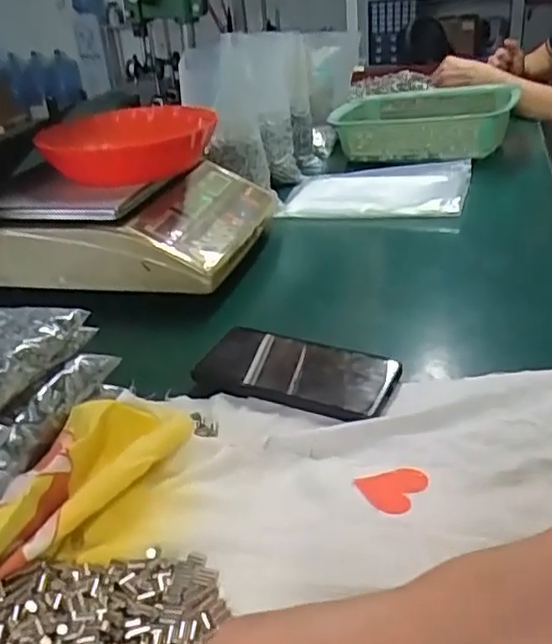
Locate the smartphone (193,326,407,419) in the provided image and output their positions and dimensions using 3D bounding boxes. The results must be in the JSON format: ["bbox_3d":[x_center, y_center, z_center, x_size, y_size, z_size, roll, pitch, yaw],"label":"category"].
[{"bbox_3d":[0.011,0.036,0.540,0.173,0.016,0.076,10,33,26],"label":"smartphone"}]

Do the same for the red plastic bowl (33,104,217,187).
[{"bbox_3d":[-0.173,-0.216,0.799,0.189,0.059,0.189,-4,29,2],"label":"red plastic bowl"}]

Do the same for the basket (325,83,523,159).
[{"bbox_3d":[0.252,-0.341,1.108,0.272,0.075,0.213,9,32,24],"label":"basket"}]

